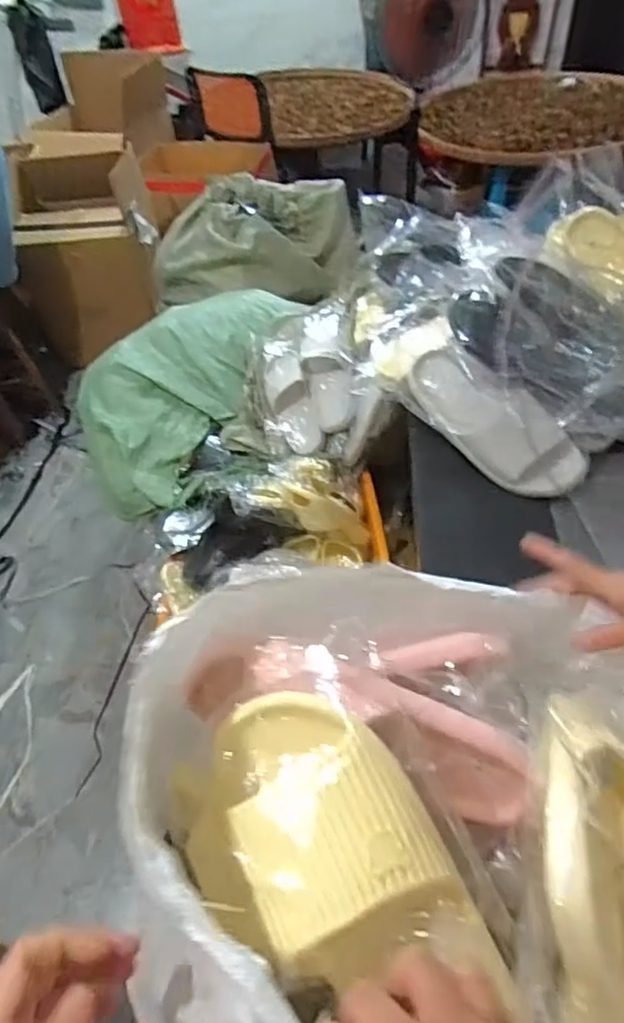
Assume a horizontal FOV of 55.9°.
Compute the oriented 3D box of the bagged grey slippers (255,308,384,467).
[{"bbox_3d":[0.001,-0.301,1.401,0.253,0.192,0.375,-10,49,-5],"label":"bagged grey slippers"}]

